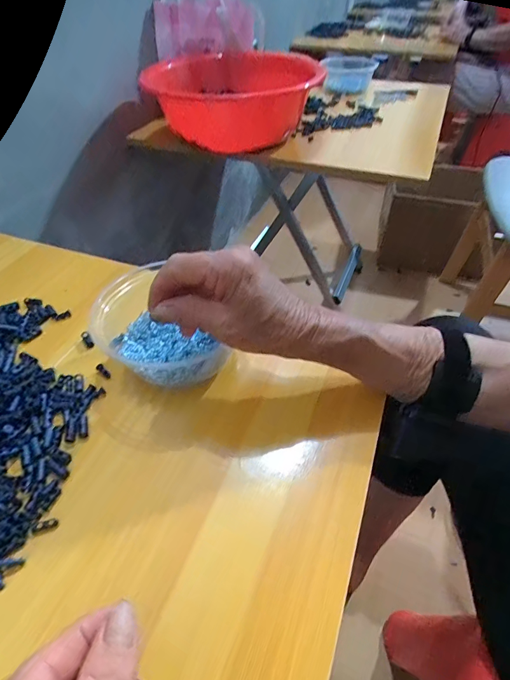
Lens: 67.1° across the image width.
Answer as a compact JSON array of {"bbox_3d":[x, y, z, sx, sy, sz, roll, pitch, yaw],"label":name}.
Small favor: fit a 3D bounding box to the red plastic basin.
[{"bbox_3d":[-0.050,-0.495,0.788,0.310,0.118,0.309,-13,48,-12],"label":"red plastic basin"}]

